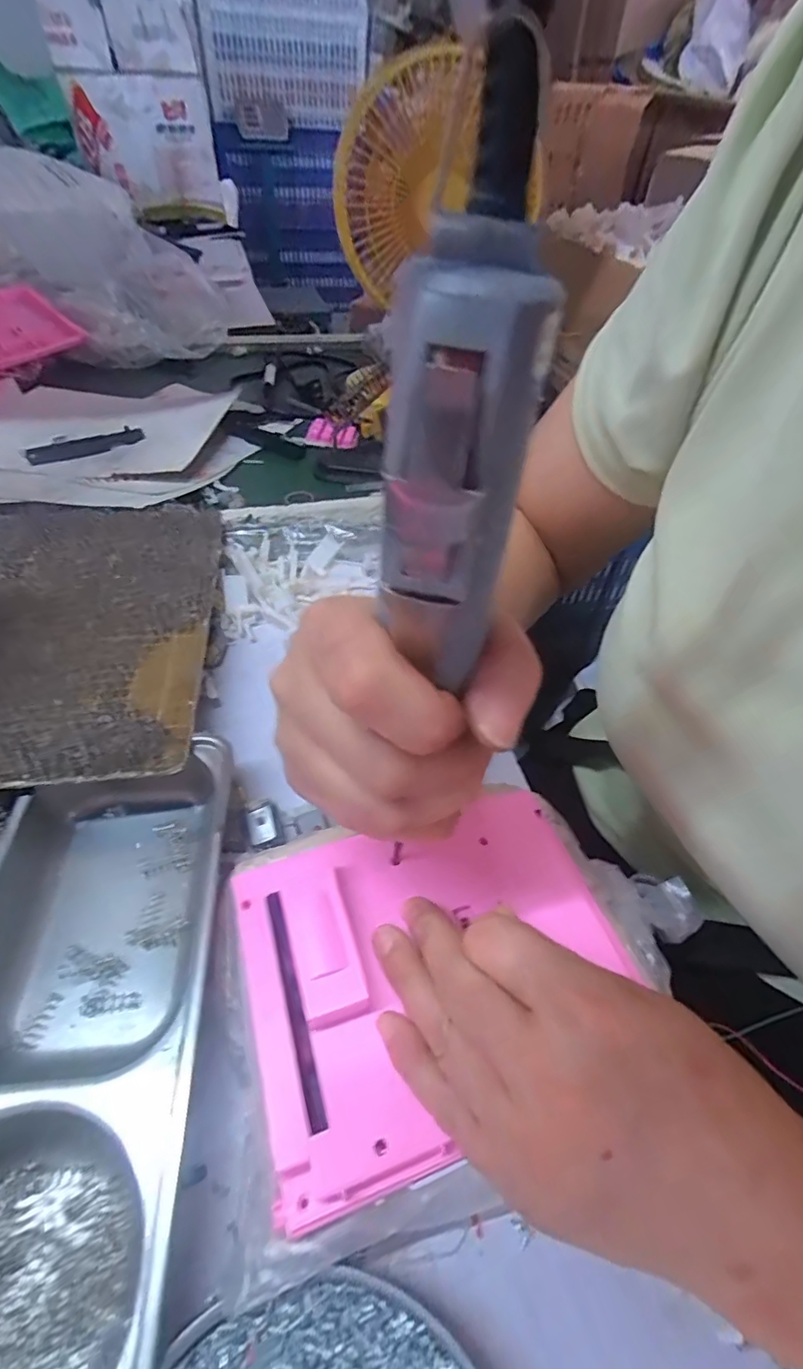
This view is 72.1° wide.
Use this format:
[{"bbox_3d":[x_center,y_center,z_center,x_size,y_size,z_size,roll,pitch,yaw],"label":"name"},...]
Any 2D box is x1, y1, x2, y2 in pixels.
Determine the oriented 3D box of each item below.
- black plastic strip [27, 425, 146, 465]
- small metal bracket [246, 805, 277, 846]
[{"bbox_3d":[-0.350,-0.266,0.614,0.119,0.011,0.031,-26,54,-26],"label":"black plastic strip"},{"bbox_3d":[-0.079,0.081,0.314,0.014,0.012,0.017,-13,49,-16],"label":"small metal bracket"}]

